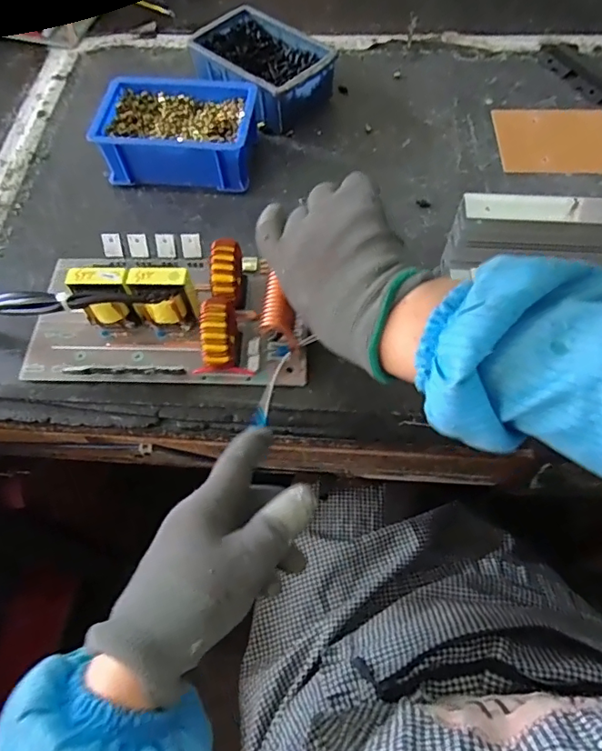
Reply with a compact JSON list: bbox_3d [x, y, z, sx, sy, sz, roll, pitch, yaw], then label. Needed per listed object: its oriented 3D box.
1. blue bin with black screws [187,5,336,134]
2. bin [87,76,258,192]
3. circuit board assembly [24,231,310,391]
[{"bbox_3d":[-0.046,-0.340,0.568,0.152,0.053,0.105,36,67,20],"label":"blue bin with black screws"},{"bbox_3d":[-0.120,-0.244,0.516,0.150,0.054,0.108,4,60,4],"label":"bin"},{"bbox_3d":[-0.108,-0.064,0.409,0.220,0.056,0.128,2,60,3],"label":"circuit board assembly"}]

